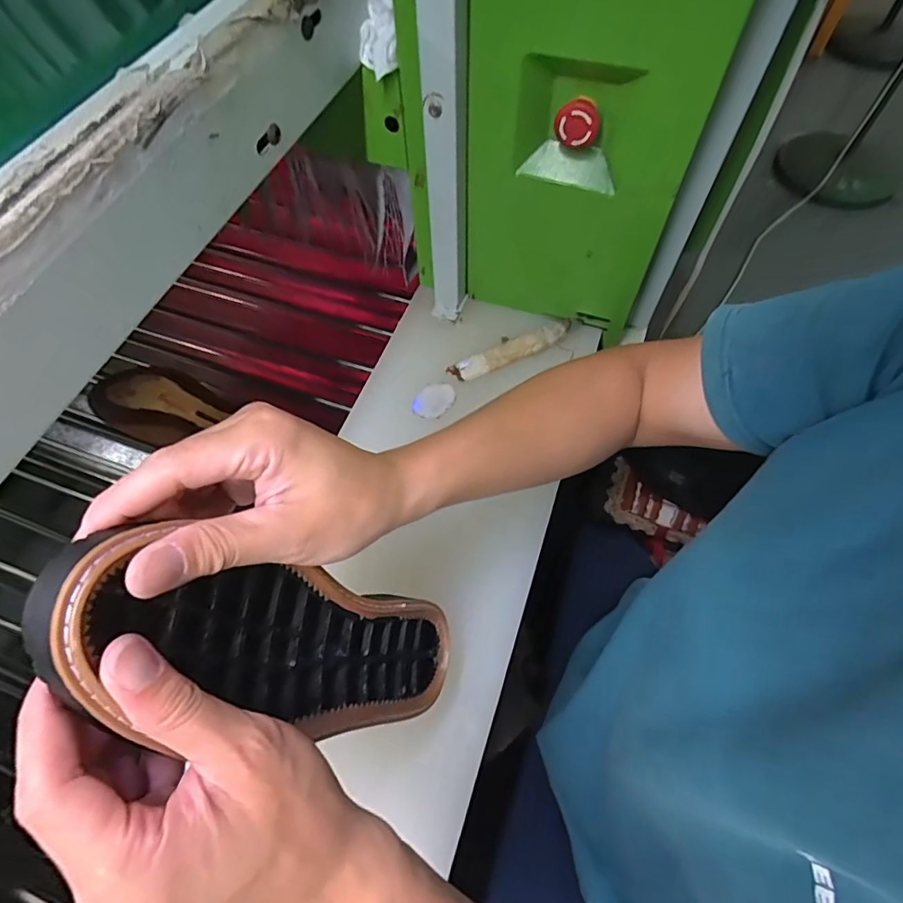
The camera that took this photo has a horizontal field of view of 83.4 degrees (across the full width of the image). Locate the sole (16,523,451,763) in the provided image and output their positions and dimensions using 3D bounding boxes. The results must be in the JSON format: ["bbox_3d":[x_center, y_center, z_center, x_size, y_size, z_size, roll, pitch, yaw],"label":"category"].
[{"bbox_3d":[-0.081,0.108,0.281,0.026,0.264,0.081,-15,59,27],"label":"sole"}]

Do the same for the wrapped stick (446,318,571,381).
[{"bbox_3d":[0.070,-0.117,0.580,0.153,0.013,0.030,-28,65,-13],"label":"wrapped stick"}]

